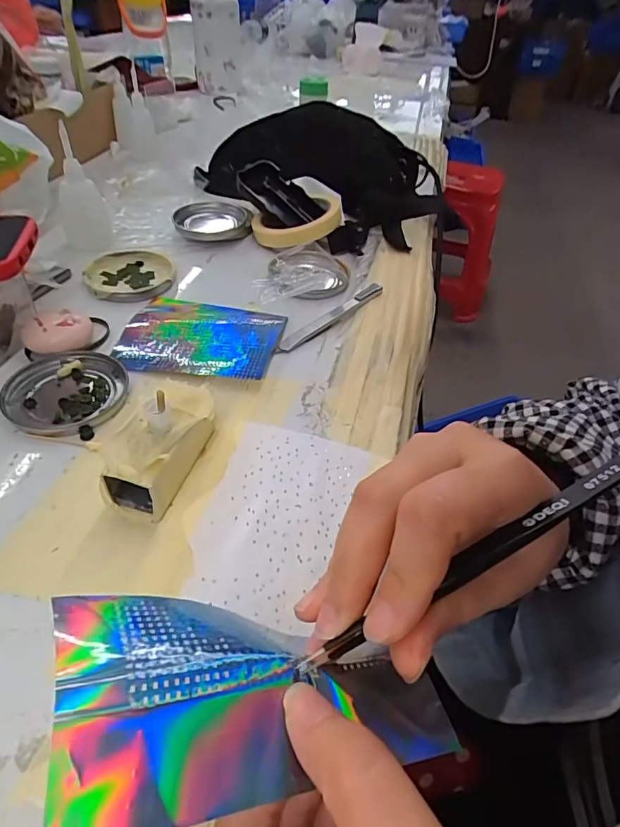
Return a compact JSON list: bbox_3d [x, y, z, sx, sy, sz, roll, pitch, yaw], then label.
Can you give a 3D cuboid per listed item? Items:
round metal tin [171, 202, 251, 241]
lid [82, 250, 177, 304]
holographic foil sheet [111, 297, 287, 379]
[{"bbox_3d":[-0.108,-0.214,0.533,0.084,0.018,0.074,-9,46,-15],"label":"round metal tin"},{"bbox_3d":[-0.168,-0.130,0.452,0.076,0.014,0.080,3,44,-3],"label":"lid"},{"bbox_3d":[-0.089,-0.064,0.387,0.125,0.009,0.100,8,41,6],"label":"holographic foil sheet"}]

